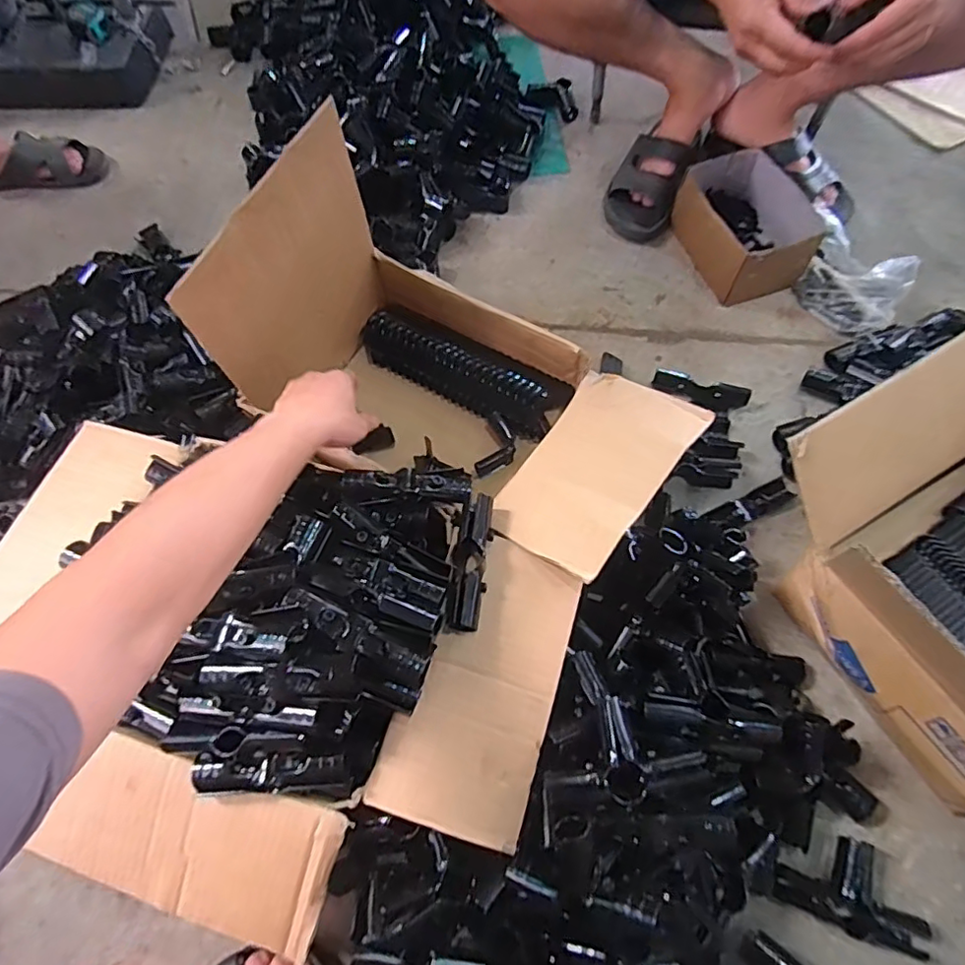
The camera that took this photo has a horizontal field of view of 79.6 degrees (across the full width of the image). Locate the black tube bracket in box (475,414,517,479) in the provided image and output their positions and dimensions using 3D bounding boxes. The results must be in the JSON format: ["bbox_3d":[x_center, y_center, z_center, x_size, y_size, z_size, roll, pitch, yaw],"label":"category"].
[{"bbox_3d":[0.021,-0.050,0.760,0.045,0.017,0.094,13,67,7],"label":"black tube bracket in box"}]

